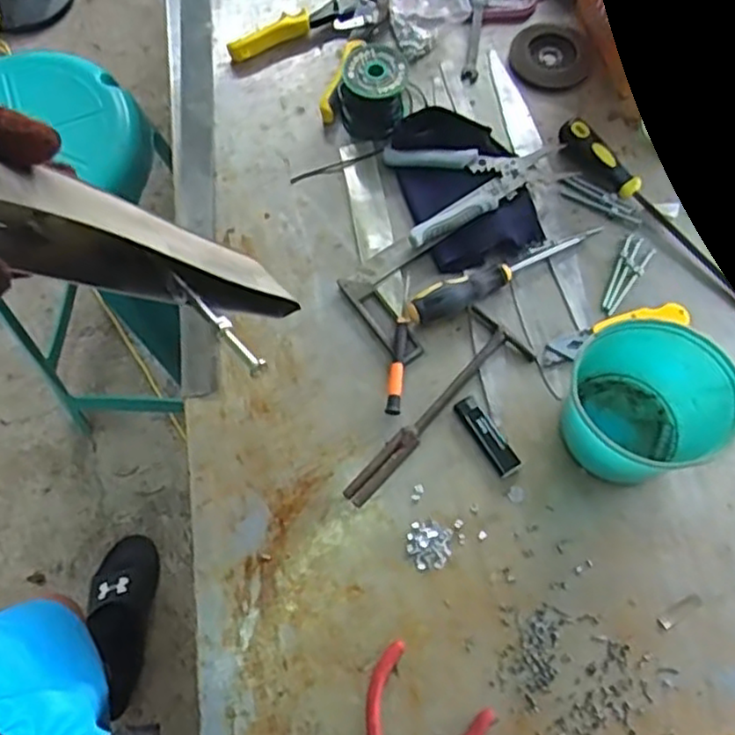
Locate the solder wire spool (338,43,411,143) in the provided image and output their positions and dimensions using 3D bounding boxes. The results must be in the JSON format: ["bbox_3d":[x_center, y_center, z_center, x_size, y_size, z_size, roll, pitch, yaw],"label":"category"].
[{"bbox_3d":[0.007,-0.299,0.757,0.078,0.061,0.081,-1,68,2],"label":"solder wire spool"}]

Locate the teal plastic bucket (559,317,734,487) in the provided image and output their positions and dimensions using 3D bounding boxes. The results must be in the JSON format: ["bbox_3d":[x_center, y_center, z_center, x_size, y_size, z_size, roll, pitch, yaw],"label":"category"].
[{"bbox_3d":[0.239,0.031,0.601,0.116,0.098,0.110,-10,68,-2],"label":"teal plastic bucket"}]

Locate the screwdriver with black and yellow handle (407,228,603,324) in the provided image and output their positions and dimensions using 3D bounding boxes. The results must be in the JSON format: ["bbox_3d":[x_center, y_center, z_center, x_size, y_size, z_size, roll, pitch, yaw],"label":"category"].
[{"bbox_3d":[0.137,-0.100,0.690,0.217,0.033,0.031,-29,70,-9],"label":"screwdriver with black and yellow handle"}]

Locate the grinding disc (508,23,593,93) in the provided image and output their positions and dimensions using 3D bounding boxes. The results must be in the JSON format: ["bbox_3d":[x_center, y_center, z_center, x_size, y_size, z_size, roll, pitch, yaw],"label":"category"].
[{"bbox_3d":[0.217,-0.366,0.818,0.091,0.008,0.102,22,71,10],"label":"grinding disc"}]

